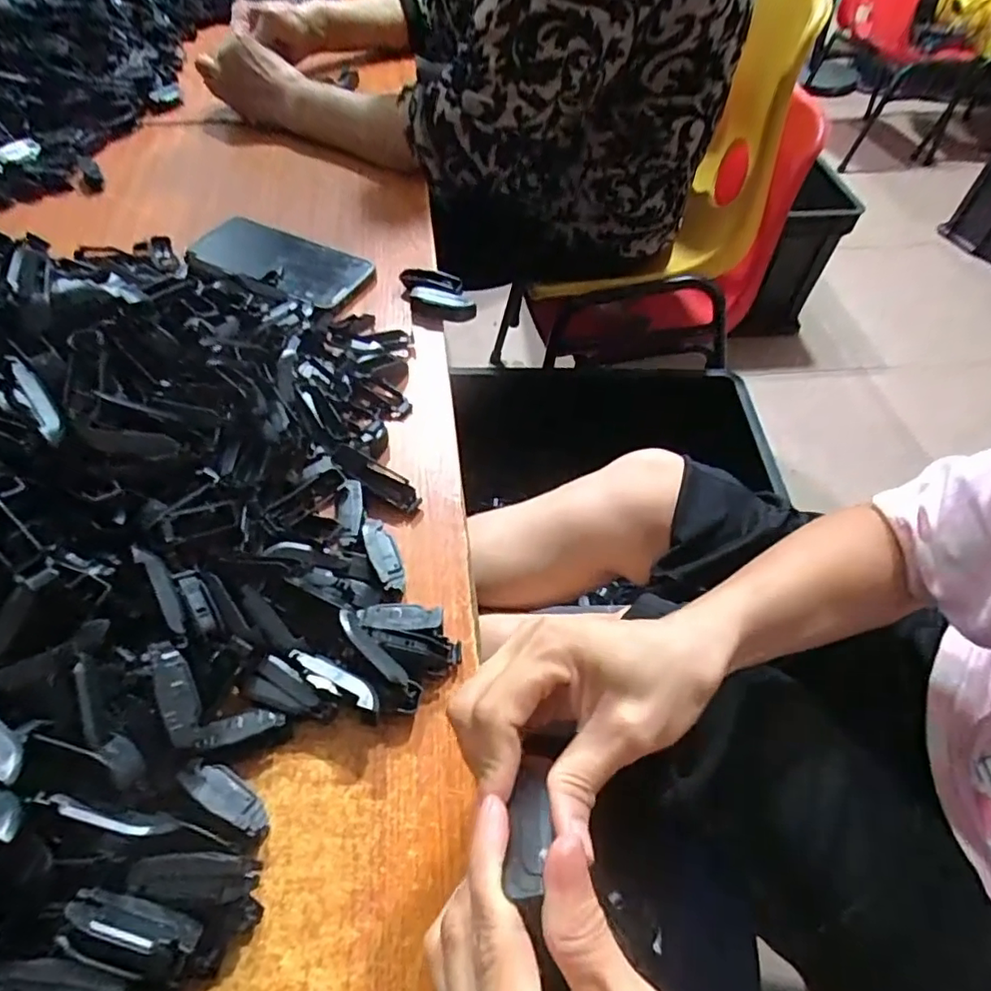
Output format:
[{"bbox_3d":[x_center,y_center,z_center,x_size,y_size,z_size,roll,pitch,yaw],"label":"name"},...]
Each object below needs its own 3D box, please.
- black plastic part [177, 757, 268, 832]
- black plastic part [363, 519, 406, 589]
[{"bbox_3d":[-0.123,0.136,0.270,0.046,0.004,0.016,27,40,13],"label":"black plastic part"},{"bbox_3d":[-0.068,0.035,0.355,0.017,0.015,0.057,-18,56,-16],"label":"black plastic part"}]

